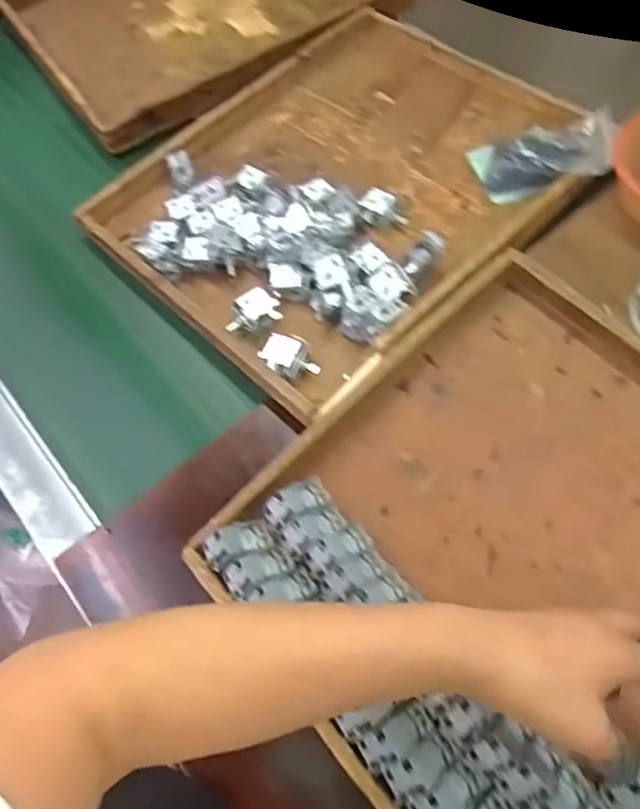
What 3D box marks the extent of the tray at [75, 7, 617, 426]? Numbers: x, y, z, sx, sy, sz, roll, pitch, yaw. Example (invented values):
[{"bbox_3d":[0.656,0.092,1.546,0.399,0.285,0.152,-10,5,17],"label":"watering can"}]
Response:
[{"bbox_3d":[0.033,-0.254,0.680,0.412,0.054,0.494,40,72,21],"label":"tray"}]

